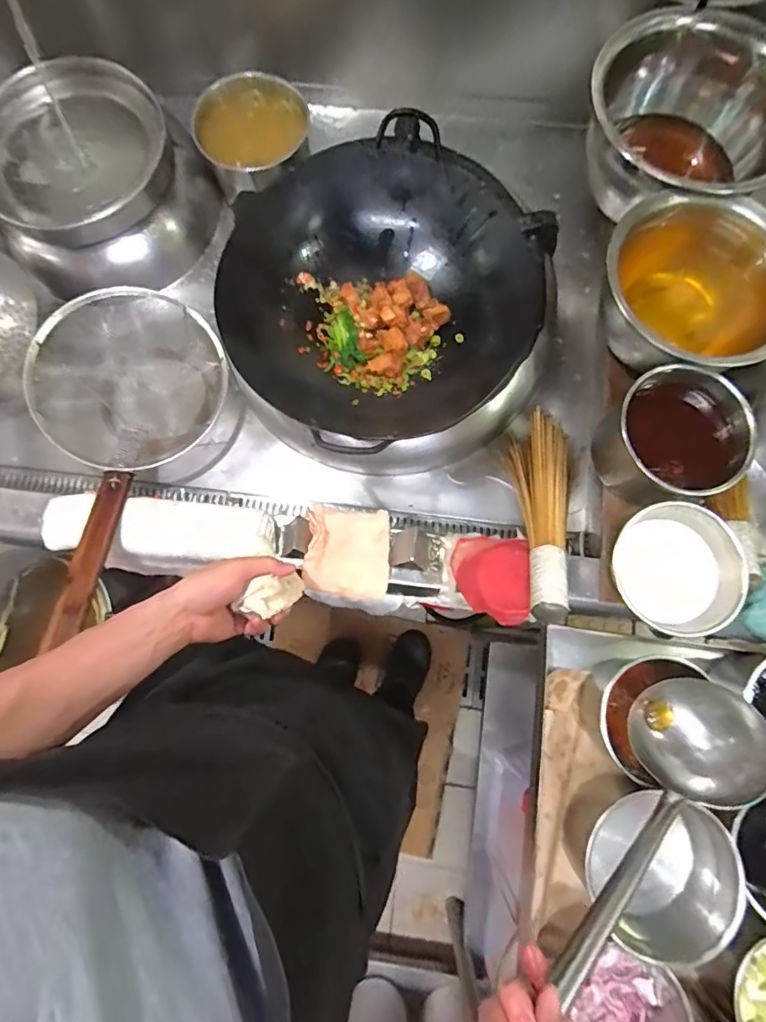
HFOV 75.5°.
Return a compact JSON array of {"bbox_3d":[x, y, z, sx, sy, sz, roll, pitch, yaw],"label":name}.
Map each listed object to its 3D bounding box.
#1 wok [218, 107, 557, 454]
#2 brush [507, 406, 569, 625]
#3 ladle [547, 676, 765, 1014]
[{"bbox_3d":[0.015,-0.332,0.737,0.420,0.128,0.431,0,78,1],"label":"wok"},{"bbox_3d":[0.230,0.000,0.708,0.081,0.051,0.310,5,63,2],"label":"brush"},{"bbox_3d":[0.229,0.312,0.459,0.471,0.106,0.109,-21,76,-36],"label":"ladle"}]

